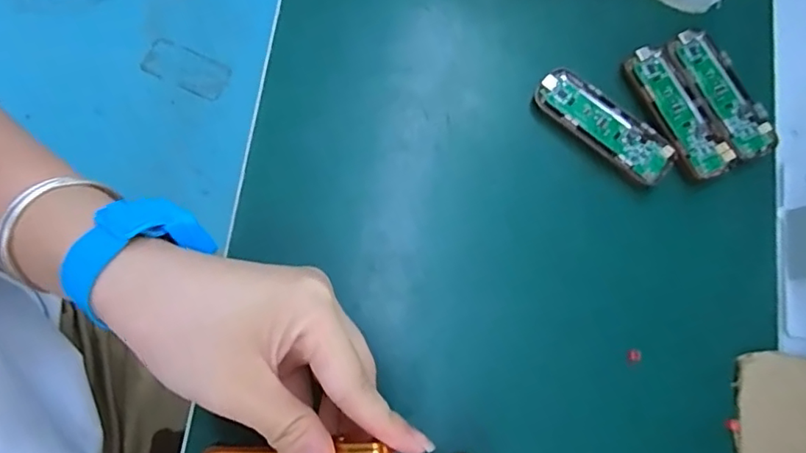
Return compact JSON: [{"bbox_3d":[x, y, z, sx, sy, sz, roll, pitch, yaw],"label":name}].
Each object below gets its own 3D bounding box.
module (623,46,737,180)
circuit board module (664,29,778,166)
[{"bbox_3d":[0.156,-0.064,0.307,0.029,0.012,0.081,-25,81,-11],"label":"module"},{"bbox_3d":[0.185,-0.076,0.313,0.033,0.013,0.081,-23,81,-11],"label":"circuit board module"}]

